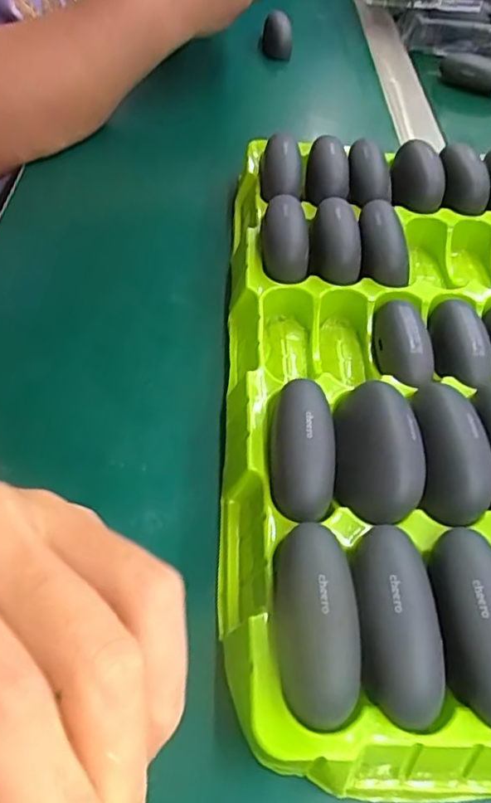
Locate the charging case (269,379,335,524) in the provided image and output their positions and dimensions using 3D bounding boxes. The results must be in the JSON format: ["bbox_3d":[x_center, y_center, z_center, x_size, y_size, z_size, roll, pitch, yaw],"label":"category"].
[{"bbox_3d":[0.023,0.018,0.248,0.024,0.021,0.064,3,62,-3],"label":"charging case"}]

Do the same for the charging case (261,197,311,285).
[{"bbox_3d":[0.023,-0.092,0.340,0.026,0.028,0.051,-1,50,-5],"label":"charging case"}]

